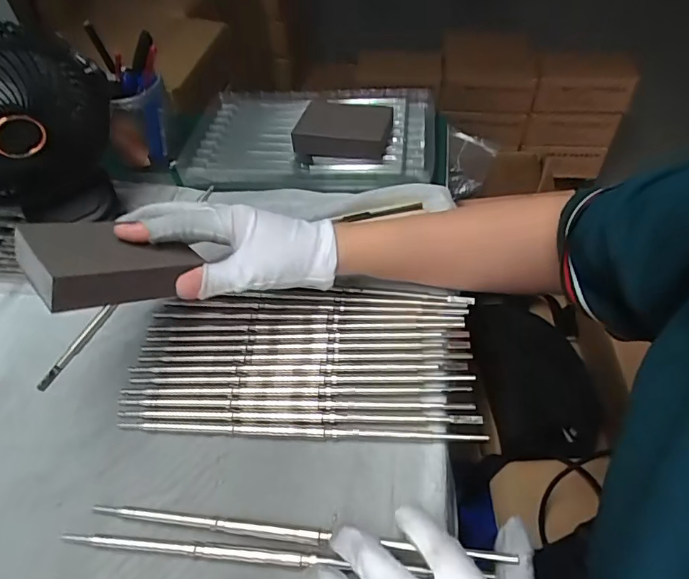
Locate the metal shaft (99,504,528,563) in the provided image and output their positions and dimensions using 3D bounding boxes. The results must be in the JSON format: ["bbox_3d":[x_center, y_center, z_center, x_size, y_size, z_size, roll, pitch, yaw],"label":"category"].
[{"bbox_3d":[-0.040,0.148,0.296,0.251,0.008,0.008,0,48,12],"label":"metal shaft"}]

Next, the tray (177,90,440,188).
[{"bbox_3d":[-0.041,-0.190,0.590,0.295,0.031,0.183,5,49,9],"label":"tray"}]

